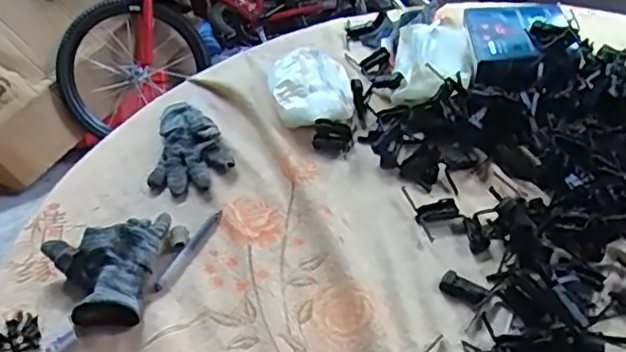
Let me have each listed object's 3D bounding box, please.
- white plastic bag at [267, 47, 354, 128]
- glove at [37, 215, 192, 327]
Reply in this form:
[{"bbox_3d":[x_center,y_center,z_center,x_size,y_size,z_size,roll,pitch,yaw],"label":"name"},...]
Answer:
[{"bbox_3d":[-0.003,-0.128,0.863,0.113,0.045,0.149,-7,43,-3],"label":"white plastic bag"},{"bbox_3d":[-0.200,0.097,0.649,0.136,0.039,0.119,-16,44,-13],"label":"glove"}]

